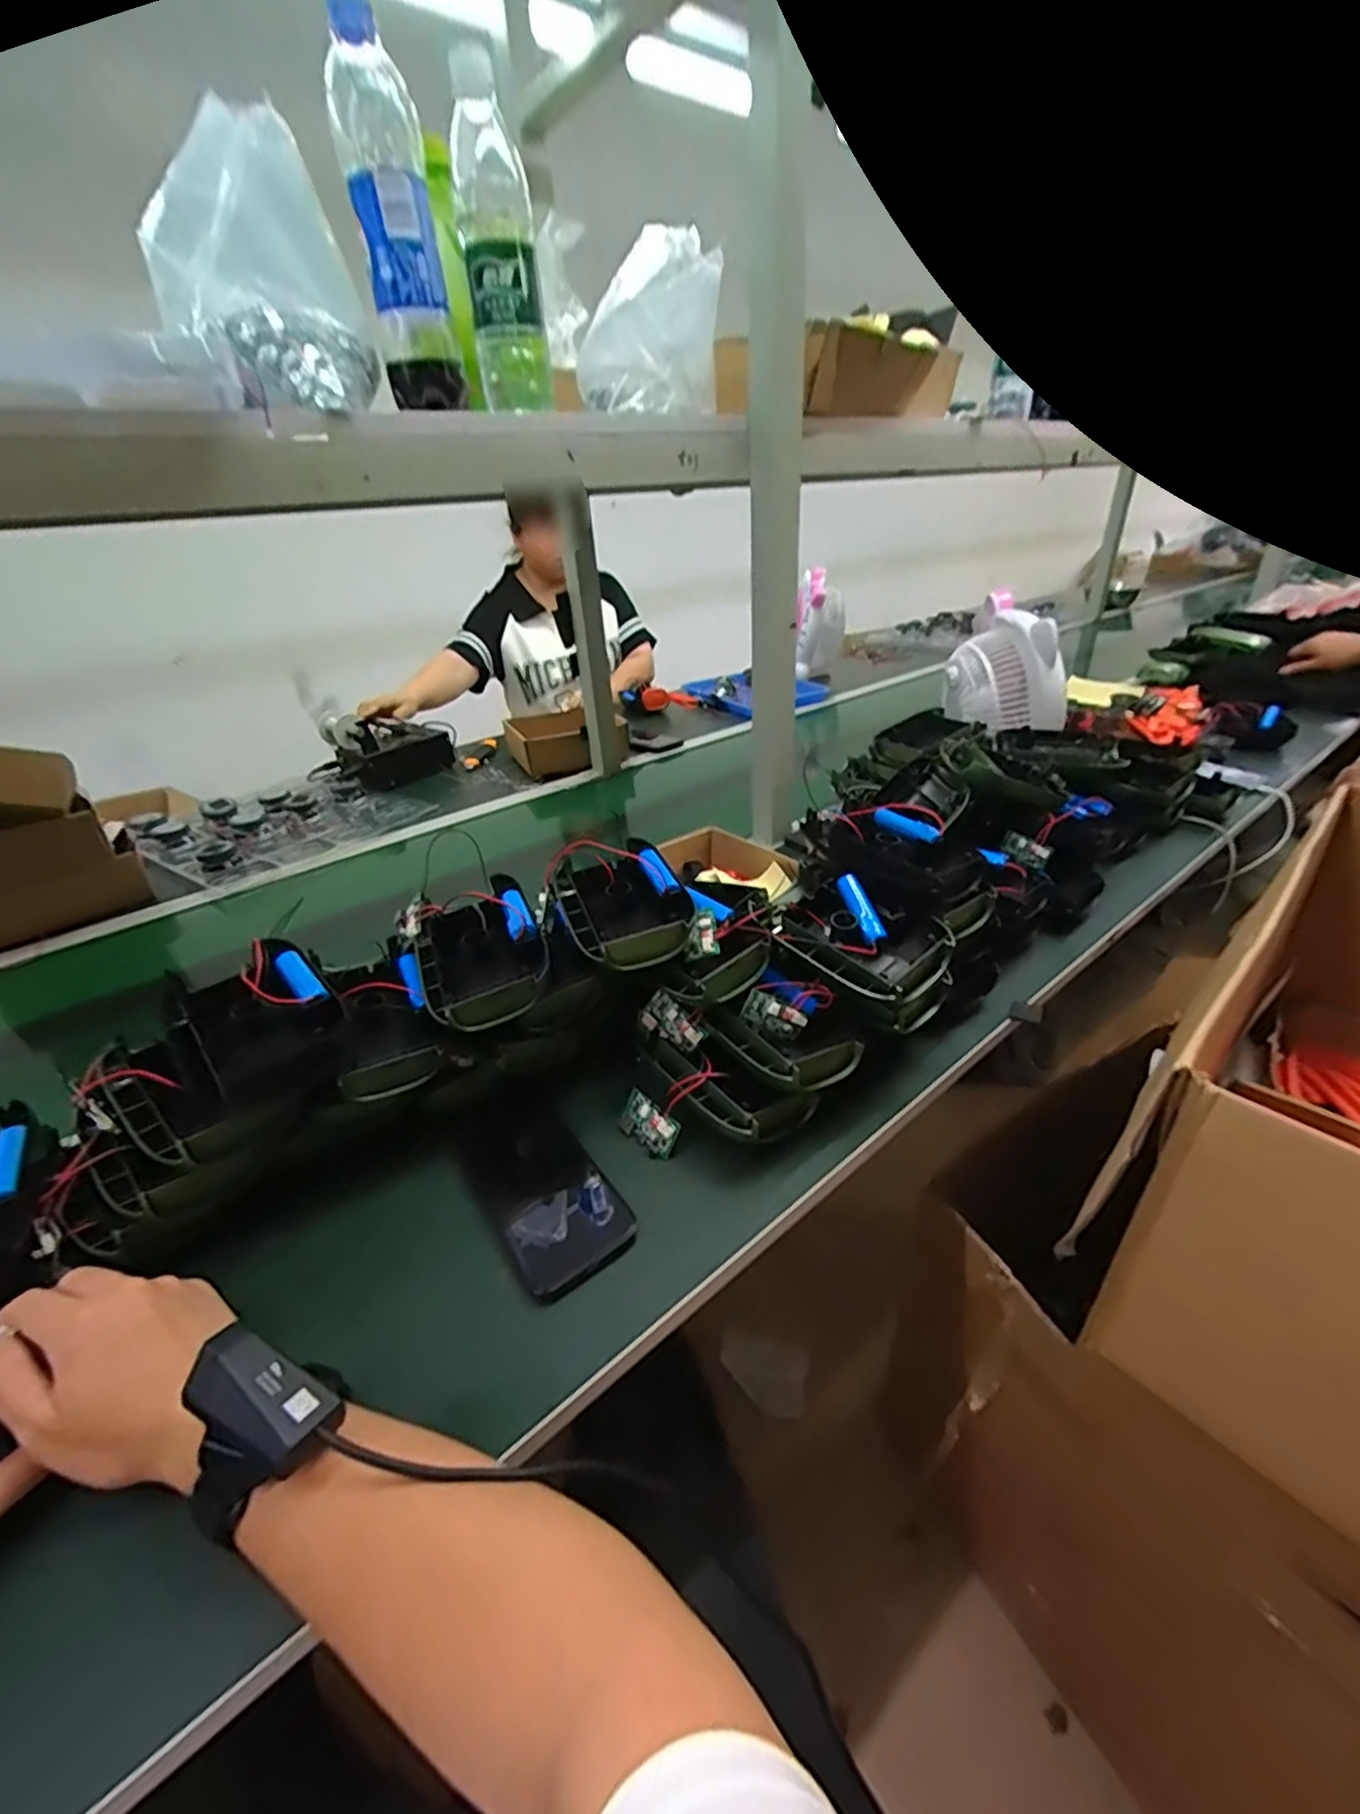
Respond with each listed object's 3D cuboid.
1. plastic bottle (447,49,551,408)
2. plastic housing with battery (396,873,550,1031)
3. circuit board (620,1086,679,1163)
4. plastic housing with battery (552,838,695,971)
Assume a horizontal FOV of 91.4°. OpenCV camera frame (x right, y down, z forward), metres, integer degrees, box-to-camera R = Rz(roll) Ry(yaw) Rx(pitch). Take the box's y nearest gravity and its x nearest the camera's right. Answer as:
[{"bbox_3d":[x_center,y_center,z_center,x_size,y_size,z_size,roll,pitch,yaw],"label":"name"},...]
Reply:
[{"bbox_3d":[-0.154,-0.557,0.568,0.059,0.211,0.069,-6,31,-4],"label":"plastic bottle"},{"bbox_3d":[-0.169,0.031,0.540,0.106,0.045,0.160,-16,33,-19],"label":"plastic housing with battery"},{"bbox_3d":[-0.025,0.169,0.517,0.054,0.033,0.008,22,-3,41],"label":"circuit board"},{"bbox_3d":[-0.046,-0.004,0.554,0.112,0.048,0.147,-13,32,-15],"label":"plastic housing with battery"}]

